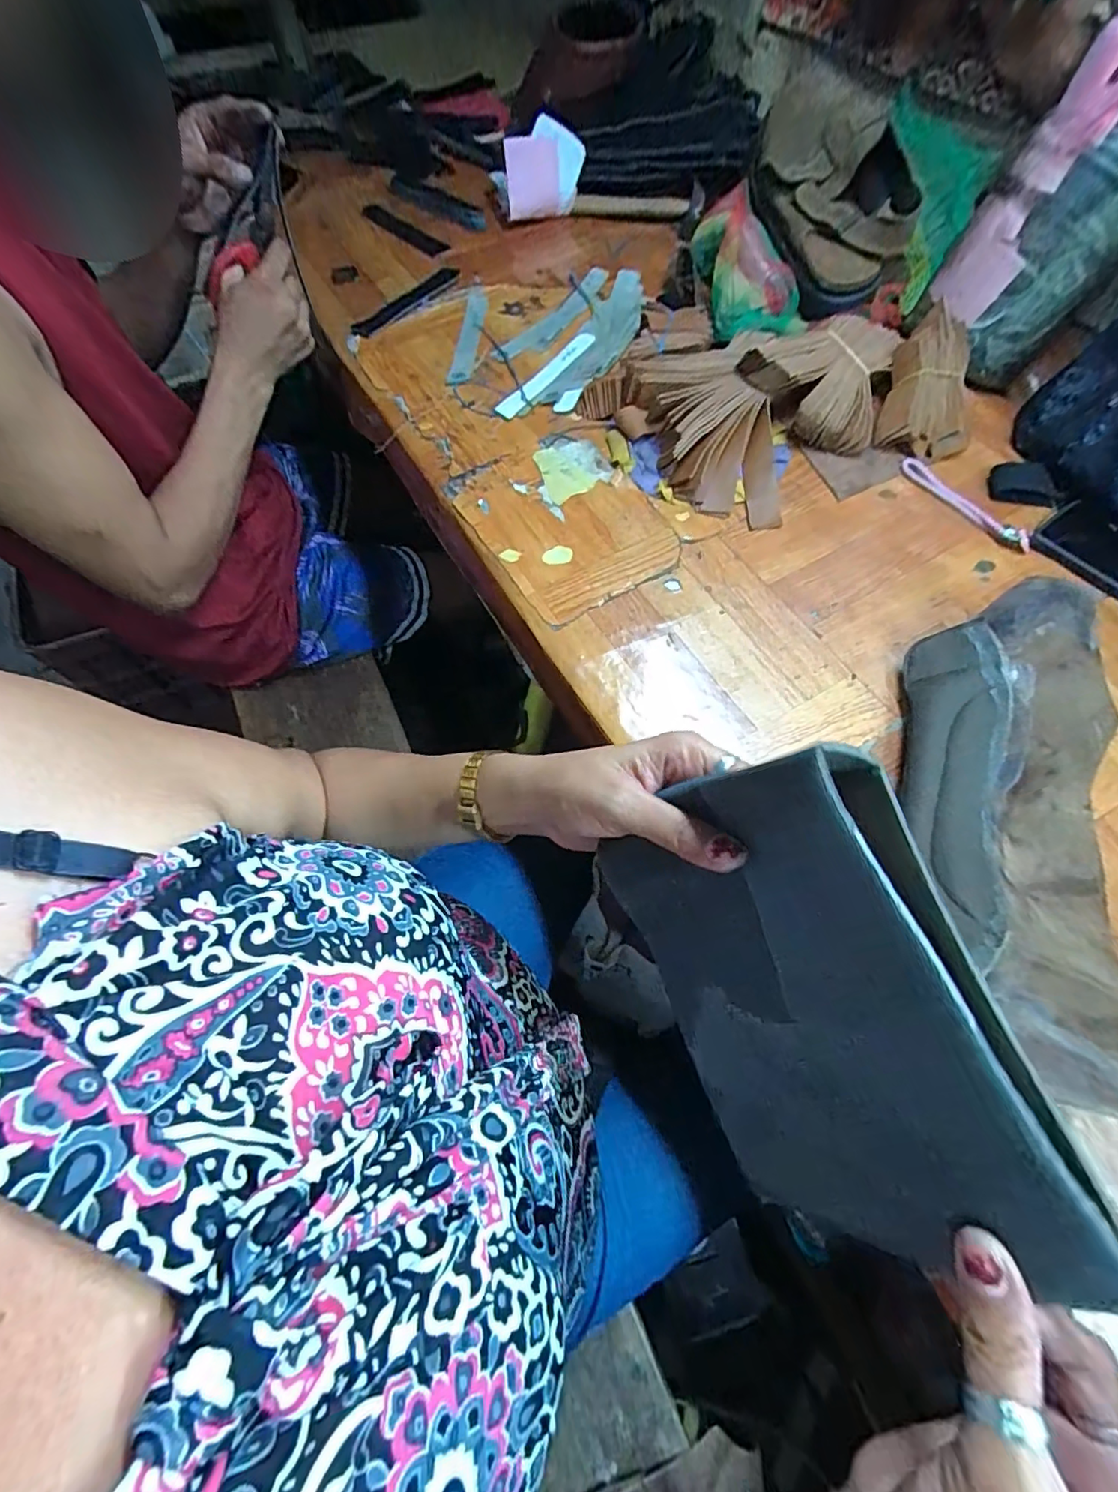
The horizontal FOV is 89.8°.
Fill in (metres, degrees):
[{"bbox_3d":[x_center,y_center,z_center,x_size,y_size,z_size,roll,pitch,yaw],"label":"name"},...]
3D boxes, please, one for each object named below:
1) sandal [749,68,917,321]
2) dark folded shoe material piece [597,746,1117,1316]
[{"bbox_3d":[0.280,-0.592,0.588,0.119,0.071,0.290,-6,80,-2],"label":"sandal"},{"bbox_3d":[0.099,0.101,0.229,0.028,0.136,0.182,-13,77,-38],"label":"dark folded shoe material piece"}]

